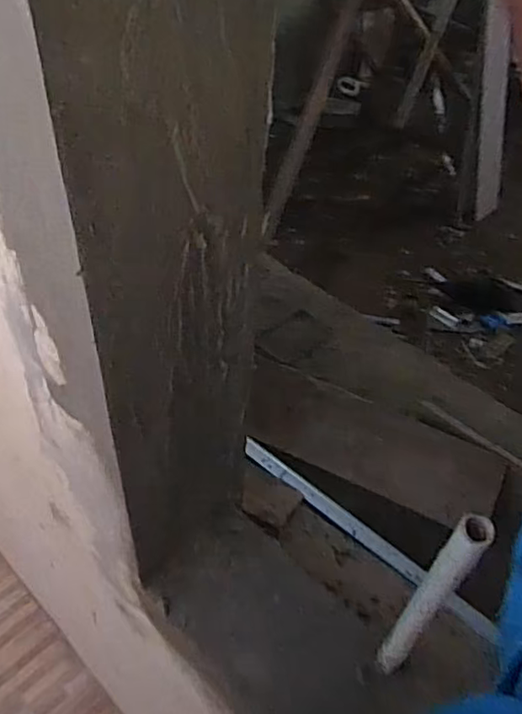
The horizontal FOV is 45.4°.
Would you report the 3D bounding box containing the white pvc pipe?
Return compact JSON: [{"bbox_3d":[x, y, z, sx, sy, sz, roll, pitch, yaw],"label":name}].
[{"bbox_3d":[0.133,0.202,0.505,0.024,0.255,0.022,29,50,21],"label":"white pvc pipe"}]

